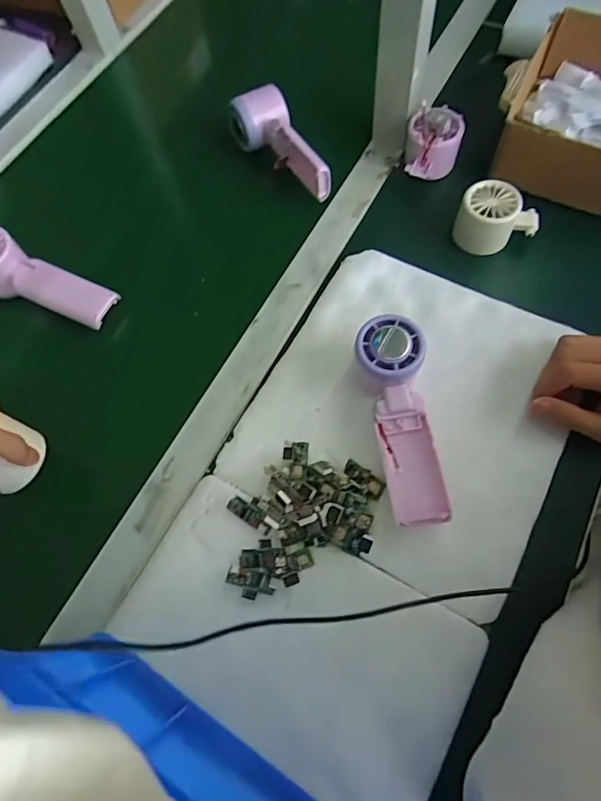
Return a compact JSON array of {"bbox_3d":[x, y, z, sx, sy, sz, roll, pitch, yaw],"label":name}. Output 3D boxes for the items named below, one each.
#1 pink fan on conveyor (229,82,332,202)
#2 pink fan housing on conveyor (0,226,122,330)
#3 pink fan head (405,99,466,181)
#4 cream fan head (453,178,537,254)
[{"bbox_3d":[-0.025,-0.281,0.531,0.059,0.051,0.150,-24,68,-7],"label":"pink fan on conveyor"},{"bbox_3d":[-0.270,-0.123,0.491,0.165,0.040,0.051,25,70,0],"label":"pink fan housing on conveyor"},{"bbox_3d":[0.144,-0.272,0.517,0.057,0.057,0.067,5,67,5],"label":"pink fan head"},{"bbox_3d":[0.197,-0.179,0.479,0.075,0.049,0.052,23,70,12],"label":"cream fan head"}]

